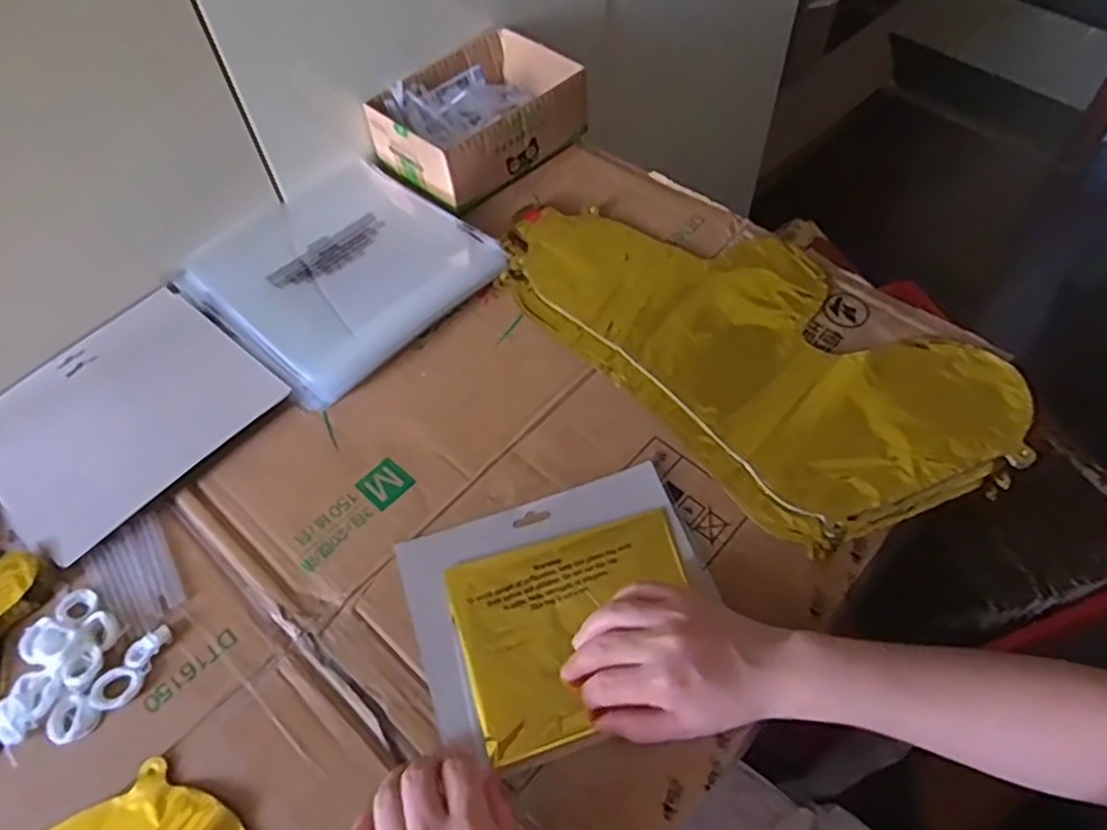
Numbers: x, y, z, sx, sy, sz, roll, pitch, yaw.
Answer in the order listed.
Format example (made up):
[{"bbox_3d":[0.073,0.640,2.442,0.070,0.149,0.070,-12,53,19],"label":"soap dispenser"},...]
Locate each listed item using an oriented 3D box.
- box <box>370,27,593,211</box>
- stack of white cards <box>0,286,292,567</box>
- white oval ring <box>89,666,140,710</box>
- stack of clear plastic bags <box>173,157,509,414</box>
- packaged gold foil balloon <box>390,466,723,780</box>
[{"bbox_3d":[-0.072,-0.291,0.715,0.186,0.065,0.139,-39,62,-21],"label":"box"},{"bbox_3d":[-0.337,-0.002,0.566,0.169,0.014,0.195,34,64,23],"label":"stack of white cards"},{"bbox_3d":[-0.273,0.170,0.452,0.027,0.006,0.023,-39,62,-21],"label":"white oval ring"},{"bbox_3d":[-0.194,-0.134,0.647,0.227,0.021,0.218,36,65,24],"label":"stack of clear plastic bags"},{"bbox_3d":[0.009,0.125,0.480,0.193,0.013,0.161,-18,57,-9],"label":"packaged gold foil balloon"}]

